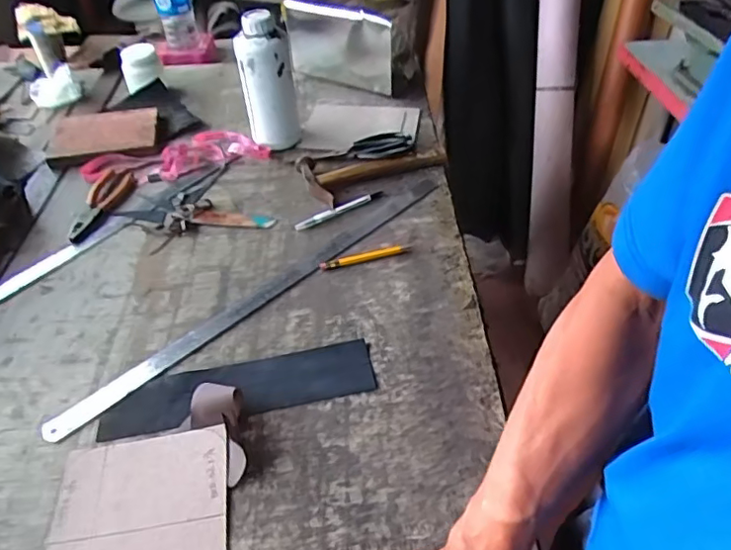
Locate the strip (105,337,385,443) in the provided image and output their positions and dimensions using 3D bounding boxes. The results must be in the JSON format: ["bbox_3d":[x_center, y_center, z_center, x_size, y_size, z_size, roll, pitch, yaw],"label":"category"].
[{"bbox_3d":[-0.139,0.126,0.640,0.296,0.008,0.076,-10,44,-9],"label":"strip"}]

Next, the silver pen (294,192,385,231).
[{"bbox_3d":[-0.038,-0.100,0.861,0.149,0.008,0.016,-26,48,-22],"label":"silver pen"}]

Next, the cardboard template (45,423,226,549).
[{"bbox_3d":[-0.212,0.236,0.528,0.160,0.006,0.187,-9,44,-5],"label":"cardboard template"}]

